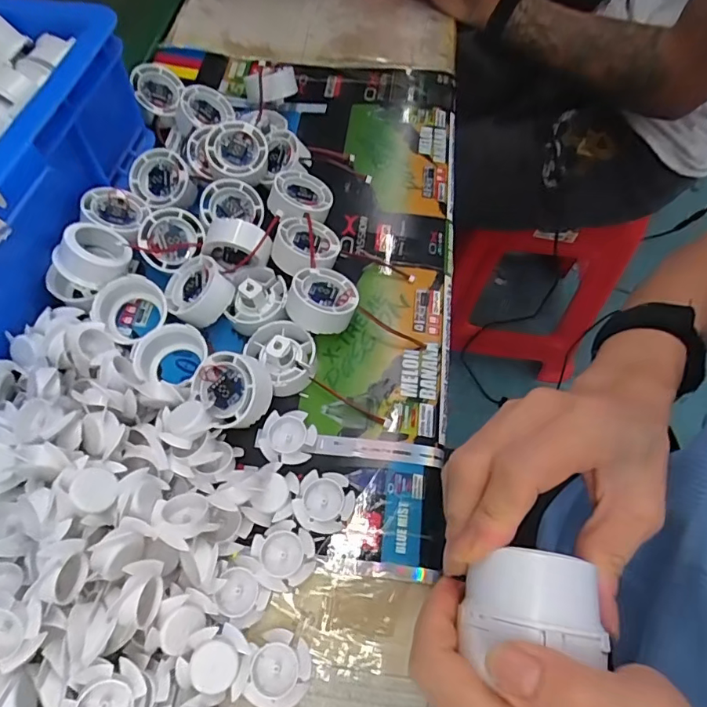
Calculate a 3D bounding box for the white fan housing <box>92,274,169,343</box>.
[{"bbox_3d":[-0.172,-0.032,0.388,0.052,0.031,0.051,0,62,-1],"label":"white fan housing"}]

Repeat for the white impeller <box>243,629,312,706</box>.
[{"bbox_3d":[-0.043,0.187,0.291,0.034,0.013,0.039,13,63,6],"label":"white impeller"}]

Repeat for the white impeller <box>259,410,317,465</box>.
[{"bbox_3d":[-0.048,0.060,0.357,0.038,0.009,0.038,0,62,-1],"label":"white impeller"}]

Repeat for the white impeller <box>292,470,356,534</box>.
[{"bbox_3d":[-0.020,0.100,0.333,0.038,0.009,0.039,0,62,-1],"label":"white impeller"}]

